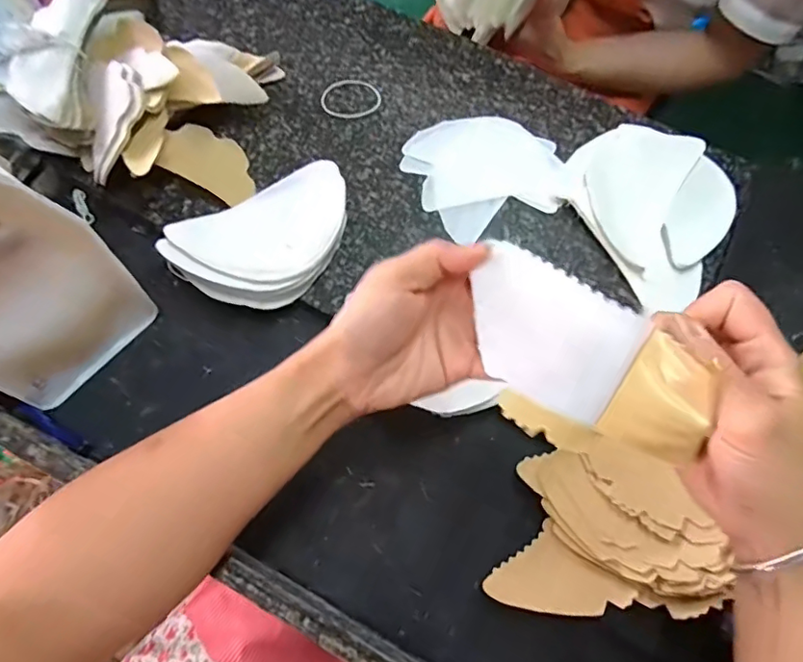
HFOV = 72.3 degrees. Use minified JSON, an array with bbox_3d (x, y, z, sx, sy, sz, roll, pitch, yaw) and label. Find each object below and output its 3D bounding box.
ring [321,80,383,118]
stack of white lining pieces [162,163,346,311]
[{"bbox_3d":[-0.050,-0.229,0.541,0.059,0.004,0.048,-21,70,-11],"label":"ring"},{"bbox_3d":[-0.107,-0.075,0.456,0.151,0.033,0.096,-30,72,-14],"label":"stack of white lining pieces"}]

